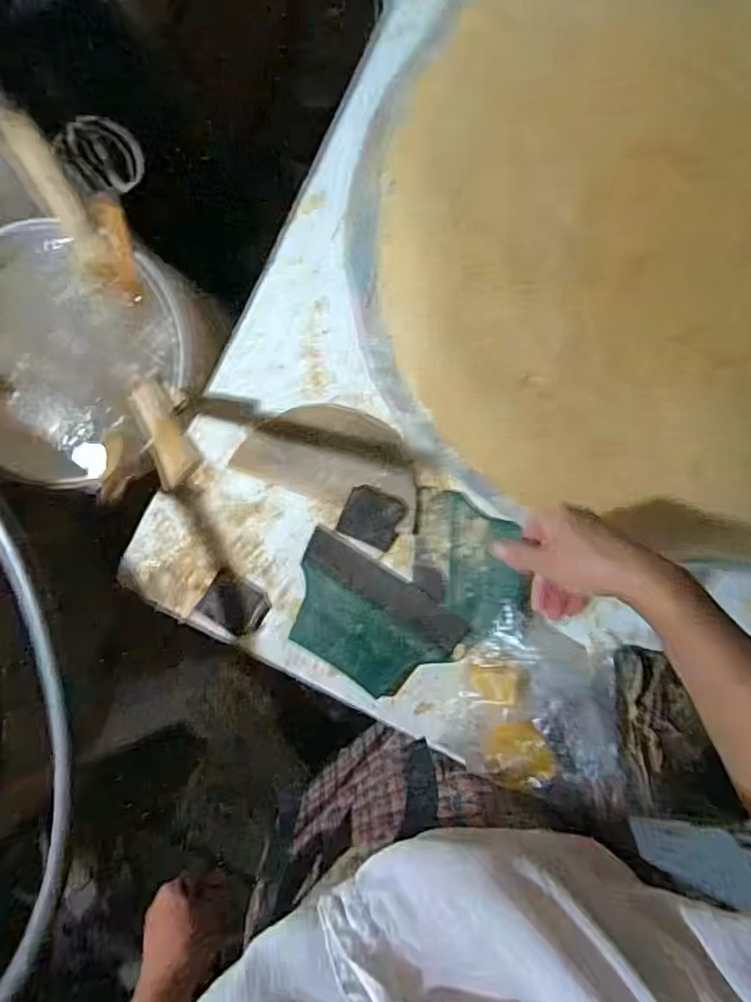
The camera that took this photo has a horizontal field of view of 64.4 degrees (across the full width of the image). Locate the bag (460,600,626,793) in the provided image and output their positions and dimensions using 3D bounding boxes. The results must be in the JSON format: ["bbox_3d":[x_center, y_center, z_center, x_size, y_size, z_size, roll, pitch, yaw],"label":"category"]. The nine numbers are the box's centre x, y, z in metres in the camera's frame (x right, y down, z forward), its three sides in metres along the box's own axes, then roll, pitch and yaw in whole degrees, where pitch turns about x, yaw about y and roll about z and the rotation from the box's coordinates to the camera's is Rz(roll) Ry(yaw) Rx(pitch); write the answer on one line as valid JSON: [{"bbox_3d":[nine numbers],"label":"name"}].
[{"bbox_3d":[0.178,0.204,0.633,0.162,0.069,0.174,1,94,0],"label":"bag"}]

